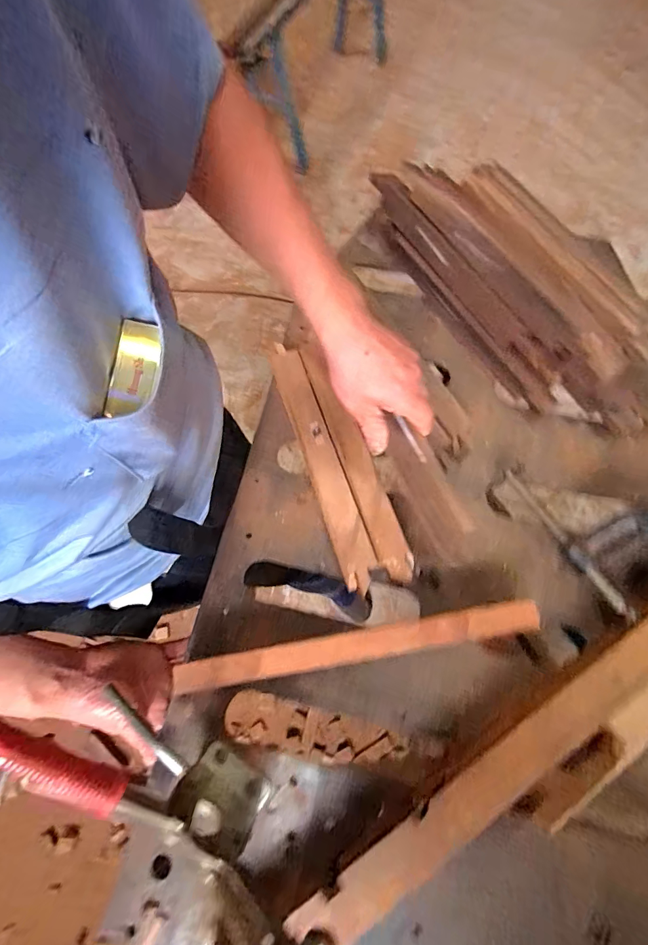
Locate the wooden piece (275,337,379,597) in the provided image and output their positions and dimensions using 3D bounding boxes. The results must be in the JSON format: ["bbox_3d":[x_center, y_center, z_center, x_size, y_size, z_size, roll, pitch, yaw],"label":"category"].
[{"bbox_3d":[-0.005,-0.019,0.452,0.036,0.022,0.303,-18,68,-5],"label":"wooden piece"}]

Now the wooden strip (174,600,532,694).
[{"bbox_3d":[0.031,0.163,0.373,0.335,0.013,0.025,-9,67,-1],"label":"wooden strip"}]

